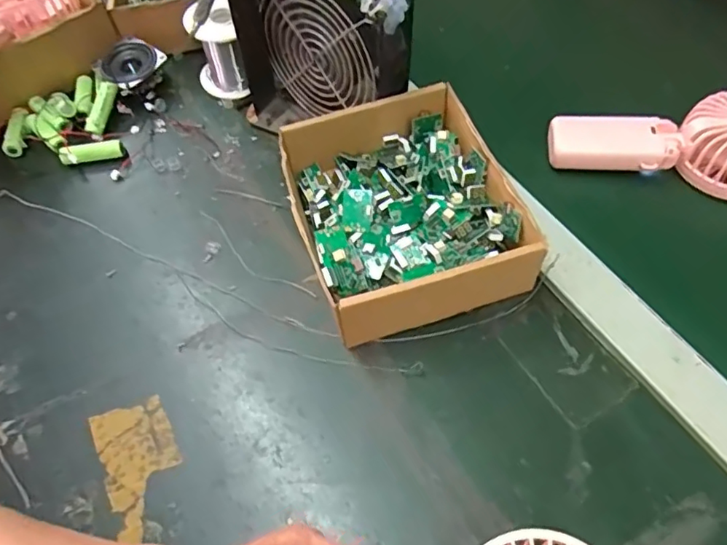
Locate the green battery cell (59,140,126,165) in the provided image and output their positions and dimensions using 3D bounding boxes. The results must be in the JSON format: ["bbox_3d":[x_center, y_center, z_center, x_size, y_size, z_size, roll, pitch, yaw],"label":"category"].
[{"bbox_3d":[-0.230,-0.100,0.476,0.056,0.016,0.015,-7,57,-1],"label":"green battery cell"}]

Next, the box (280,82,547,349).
[{"bbox_3d":[0.027,-0.046,0.395,0.138,0.053,0.162,-17,58,-7],"label":"box"}]

